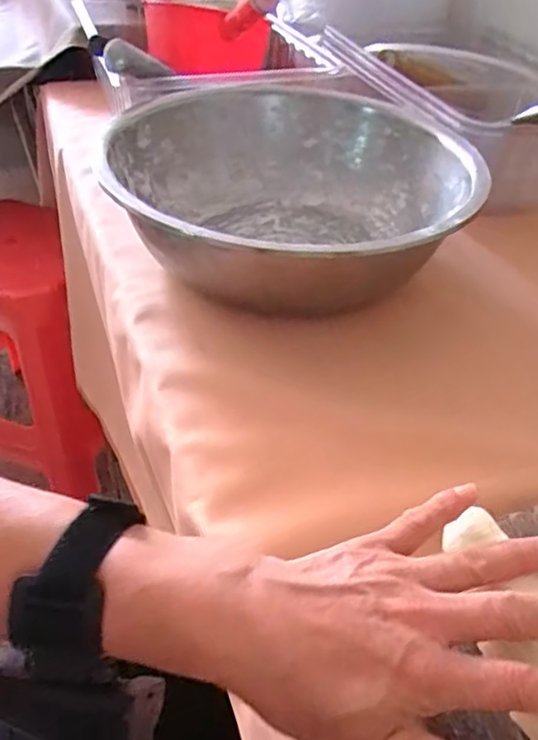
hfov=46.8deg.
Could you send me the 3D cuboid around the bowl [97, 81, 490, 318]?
[{"bbox_3d":[0.015,-0.166,0.595,0.315,0.113,0.333,4,41,-3],"label":"bowl"}]

